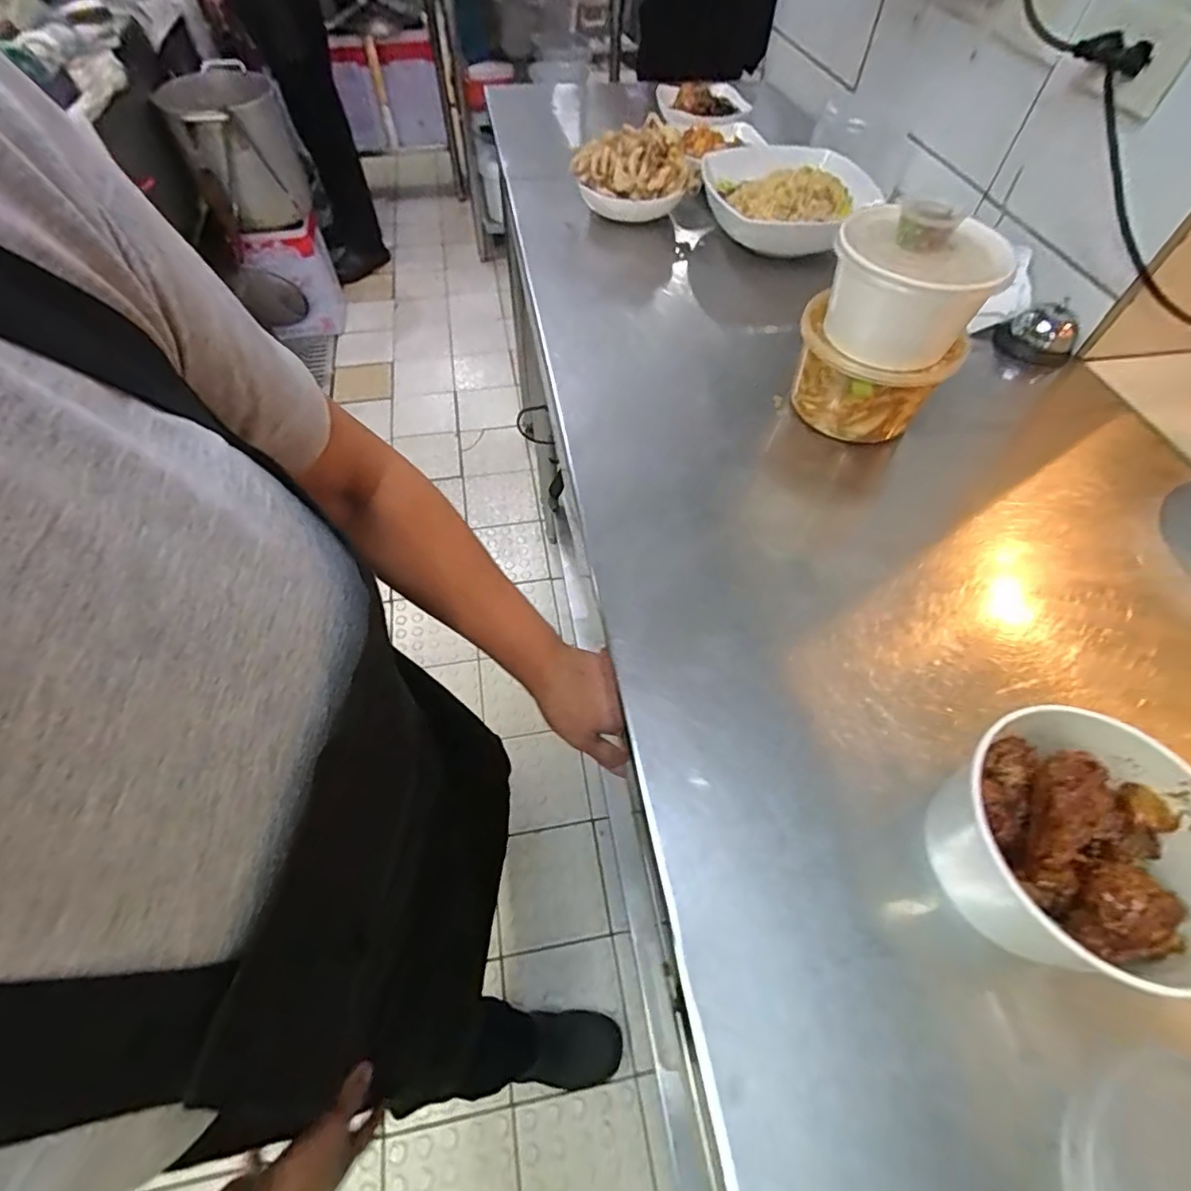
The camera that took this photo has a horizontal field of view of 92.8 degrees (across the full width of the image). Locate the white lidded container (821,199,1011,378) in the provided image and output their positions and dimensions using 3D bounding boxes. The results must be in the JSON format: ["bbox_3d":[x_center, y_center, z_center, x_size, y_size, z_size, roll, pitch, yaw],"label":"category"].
[{"bbox_3d":[0.262,-0.258,0.482,0.132,0.103,0.124,24,59,12],"label":"white lidded container"}]

